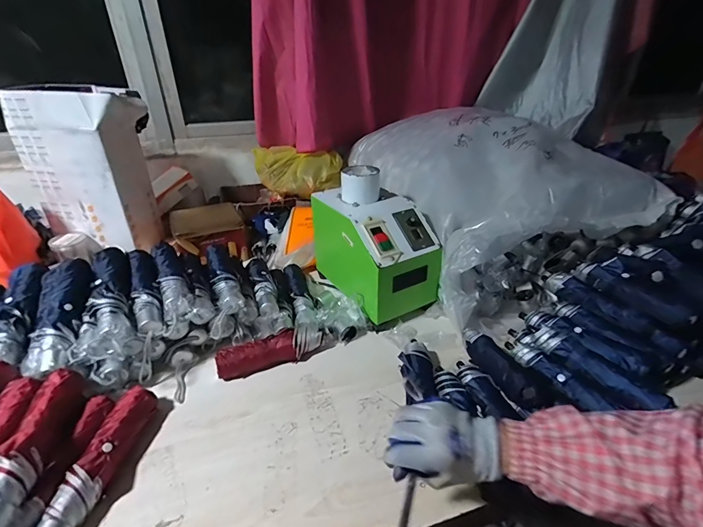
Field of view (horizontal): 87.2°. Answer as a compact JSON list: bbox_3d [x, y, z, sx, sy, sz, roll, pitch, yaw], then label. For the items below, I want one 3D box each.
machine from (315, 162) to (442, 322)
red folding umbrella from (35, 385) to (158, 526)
[{"bbox_3d":[0.051,-0.068,0.856,0.180,0.248,0.277,-16,33,-24],"label":"machine"},{"bbox_3d":[-0.362,0.291,0.524,0.056,0.049,0.264,1,30,3],"label":"red folding umbrella"}]

